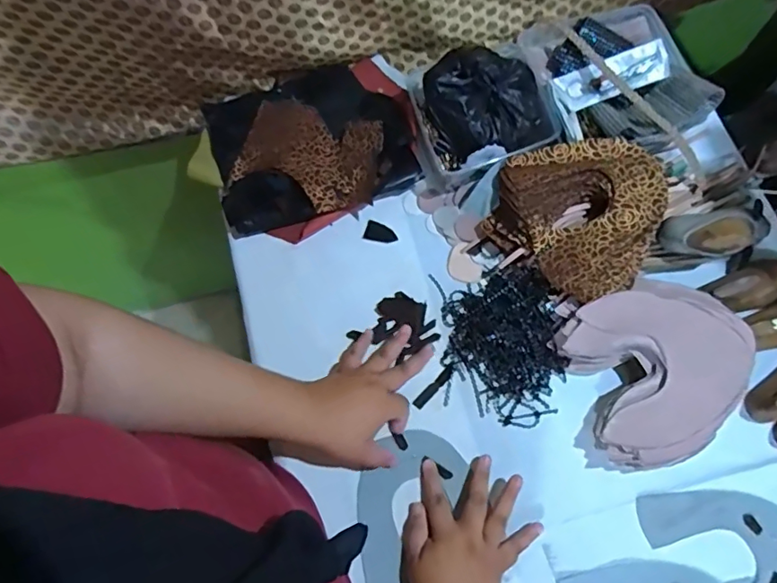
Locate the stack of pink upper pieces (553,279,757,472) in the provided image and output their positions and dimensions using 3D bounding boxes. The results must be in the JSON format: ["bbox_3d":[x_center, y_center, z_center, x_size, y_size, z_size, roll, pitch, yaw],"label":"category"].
[{"bbox_3d":[0.300,0.086,0.583,0.195,0.065,0.185,-25,73,-7],"label":"stack of pink upper pieces"}]

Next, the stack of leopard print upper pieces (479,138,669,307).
[{"bbox_3d":[0.226,-0.097,0.614,0.174,0.063,0.187,-41,75,-12],"label":"stack of leopard print upper pieces"}]

